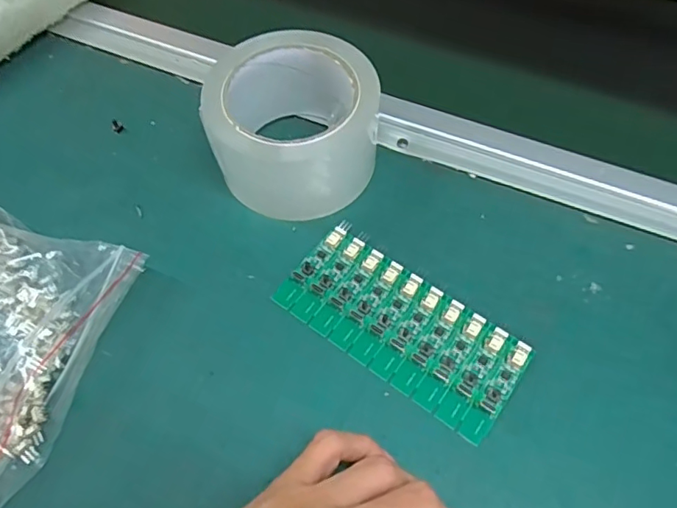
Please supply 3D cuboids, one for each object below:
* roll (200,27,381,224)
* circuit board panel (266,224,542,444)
[{"bbox_3d":[-0.027,-0.080,0.338,0.100,0.067,0.092,-1,60,2],"label":"roll"},{"bbox_3d":[0.035,0.040,0.304,0.137,0.004,0.063,33,67,19],"label":"circuit board panel"}]

